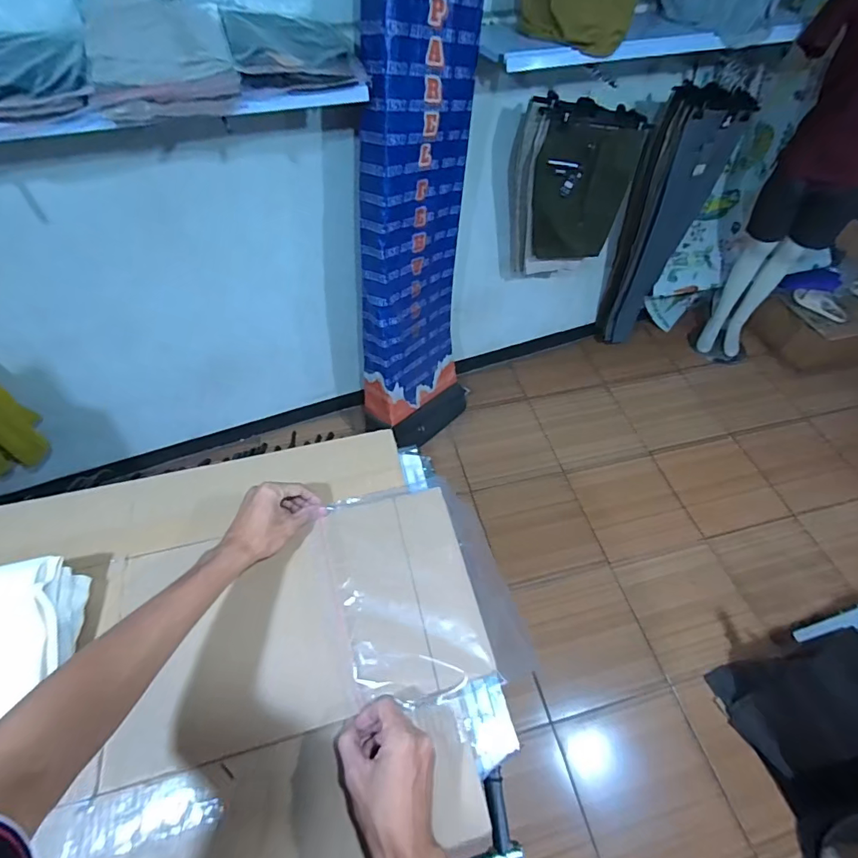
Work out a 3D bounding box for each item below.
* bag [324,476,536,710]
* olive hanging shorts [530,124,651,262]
[{"bbox_3d":[-0.012,0.195,0.591,0.207,0.031,0.269,-12,54,-11],"label":"bag"},{"bbox_3d":[0.518,-0.791,1.554,0.308,0.423,0.052,5,53,1],"label":"olive hanging shorts"}]

